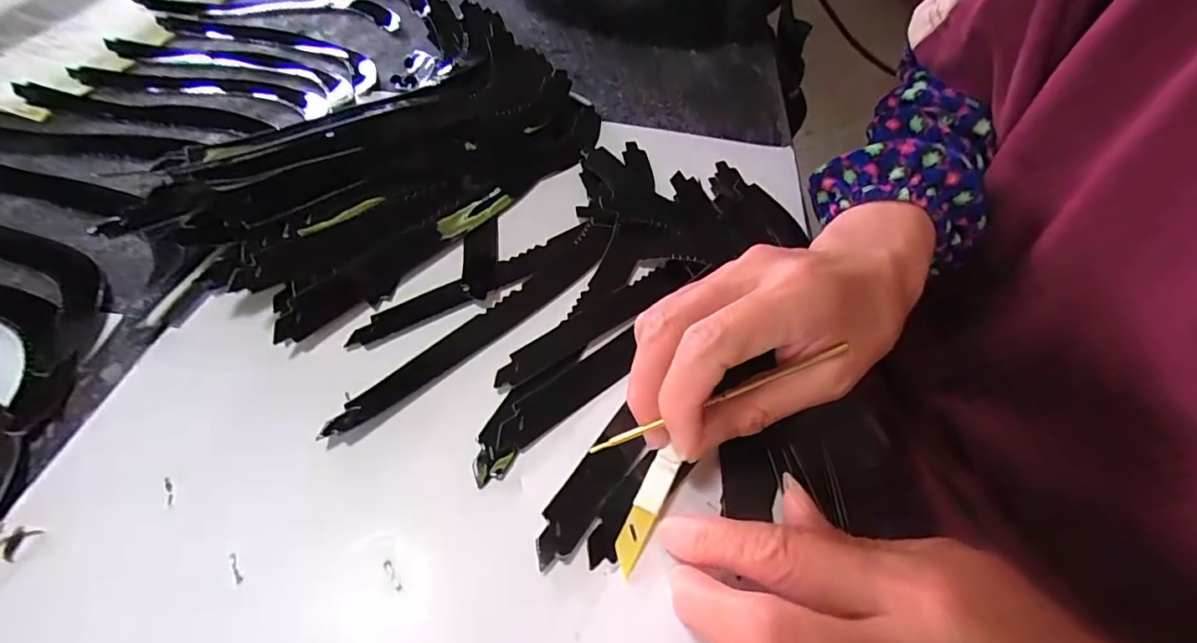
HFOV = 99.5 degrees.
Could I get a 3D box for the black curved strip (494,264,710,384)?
[{"bbox_3d":[0.002,-0.003,0.250,0.118,0.005,0.020,-31,59,-24],"label":"black curved strip"}]

